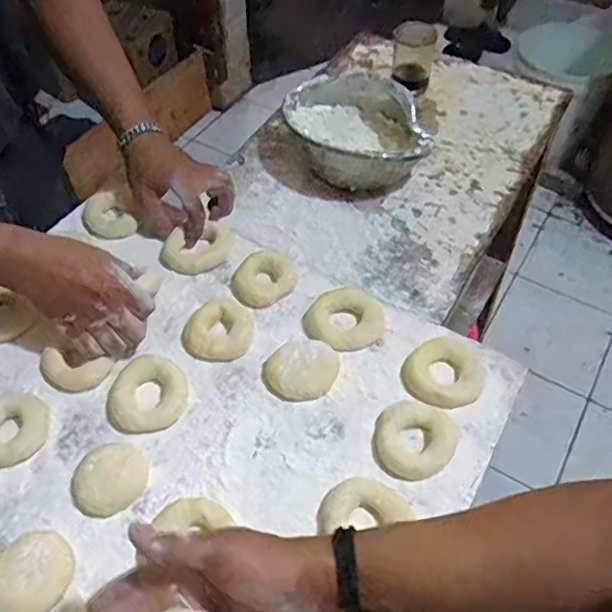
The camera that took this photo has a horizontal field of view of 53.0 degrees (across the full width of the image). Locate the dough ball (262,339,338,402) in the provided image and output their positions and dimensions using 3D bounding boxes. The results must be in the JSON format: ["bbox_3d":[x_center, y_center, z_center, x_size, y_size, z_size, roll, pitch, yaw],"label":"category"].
[{"bbox_3d":[-0.002,0.062,0.619,0.076,0.025,0.061,-29,58,-18],"label":"dough ball"}]

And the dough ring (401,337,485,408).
[{"bbox_3d":[0.141,0.066,0.621,0.076,0.010,0.081,-1,53,1],"label":"dough ring"}]

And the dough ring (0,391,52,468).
[{"bbox_3d":[-0.282,0.117,0.582,0.075,0.015,0.071,-17,55,-11],"label":"dough ring"}]

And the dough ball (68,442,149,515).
[{"bbox_3d":[-0.176,0.155,0.552,0.066,0.021,0.057,-33,59,-21],"label":"dough ball"}]

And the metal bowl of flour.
[{"bbox_3d":[0.067,-0.243,0.863,0.179,0.106,0.176,-1,53,1],"label":"metal bowl of flour"}]

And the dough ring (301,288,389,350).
[{"bbox_3d":[0.046,0.011,0.660,0.090,0.021,0.069,-35,60,-22],"label":"dough ring"}]

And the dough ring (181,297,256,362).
[{"bbox_3d":[-0.090,0.022,0.655,0.067,0.021,0.077,14,55,12],"label":"dough ring"}]

